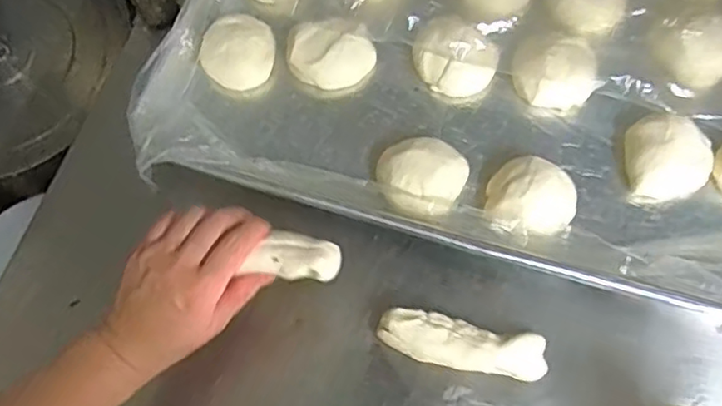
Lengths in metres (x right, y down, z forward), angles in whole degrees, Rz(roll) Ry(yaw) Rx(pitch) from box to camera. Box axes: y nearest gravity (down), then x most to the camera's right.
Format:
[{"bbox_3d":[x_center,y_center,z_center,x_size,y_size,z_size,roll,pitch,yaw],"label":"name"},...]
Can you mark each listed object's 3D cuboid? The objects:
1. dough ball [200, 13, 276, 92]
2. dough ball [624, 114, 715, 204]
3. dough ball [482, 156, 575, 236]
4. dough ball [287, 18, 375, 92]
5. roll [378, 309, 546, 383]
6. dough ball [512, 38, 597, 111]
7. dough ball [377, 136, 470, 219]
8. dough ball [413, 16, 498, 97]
[{"bbox_3d":[-0.120,-0.150,0.605,0.070,0.035,0.071,-1,70,2],"label":"dough ball"},{"bbox_3d":[0.264,-0.039,0.544,0.068,0.038,0.073,-1,70,2],"label":"dough ball"},{"bbox_3d":[0.147,-0.003,0.539,0.073,0.040,0.067,-1,70,2],"label":"dough ball"},{"bbox_3d":[-0.029,-0.146,0.606,0.079,0.032,0.063,-15,70,-3],"label":"dough ball"},{"bbox_3d":[0.081,0.114,0.502,0.132,0.026,0.038,11,70,7],"label":"roll"},{"bbox_3d":[0.181,-0.121,0.579,0.072,0.034,0.060,-1,70,2],"label":"dough ball"},{"bbox_3d":[0.053,-0.023,0.554,0.072,0.036,0.073,-1,70,2],"label":"dough ball"},{"bbox_3d":[0.087,-0.139,0.586,0.066,0.045,0.079,-44,73,-12],"label":"dough ball"}]

